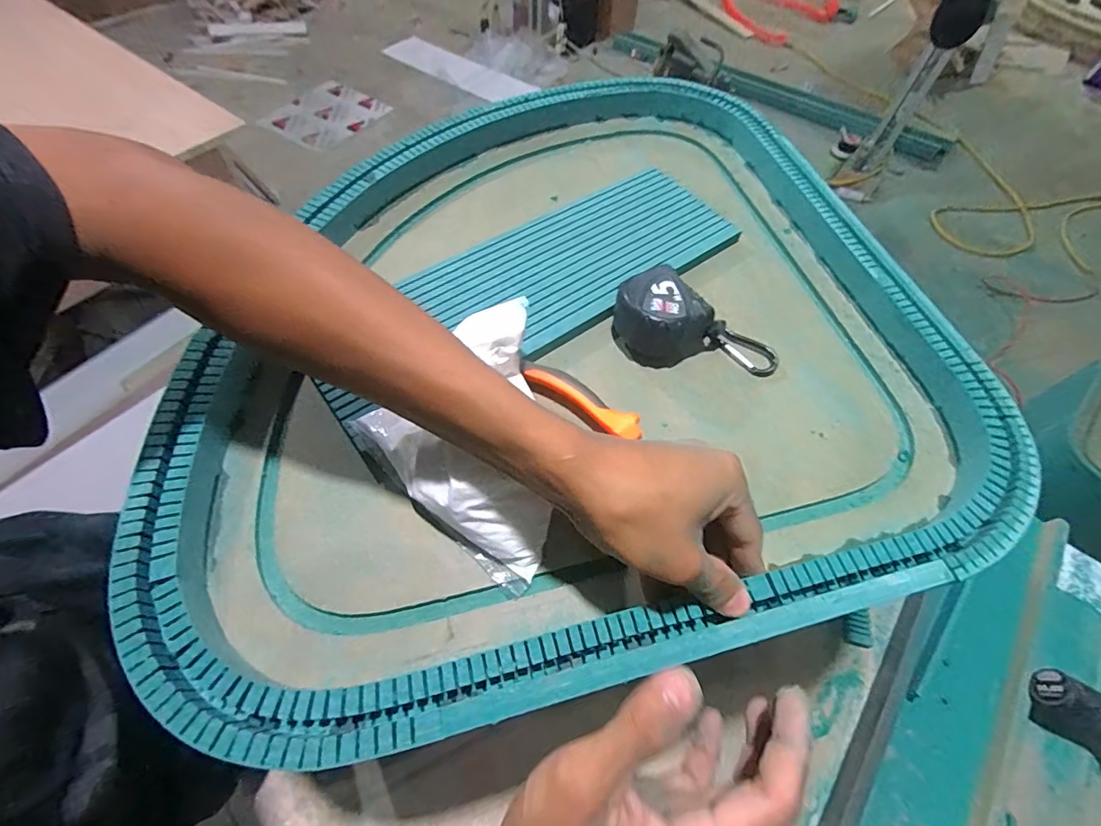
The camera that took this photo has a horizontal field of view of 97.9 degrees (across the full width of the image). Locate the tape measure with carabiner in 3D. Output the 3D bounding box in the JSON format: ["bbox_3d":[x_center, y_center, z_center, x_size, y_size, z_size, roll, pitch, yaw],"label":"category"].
[{"bbox_3d":[0.119,-0.074,0.391,0.131,0.049,0.071,2,59,-3],"label":"tape measure with carabiner"}]

